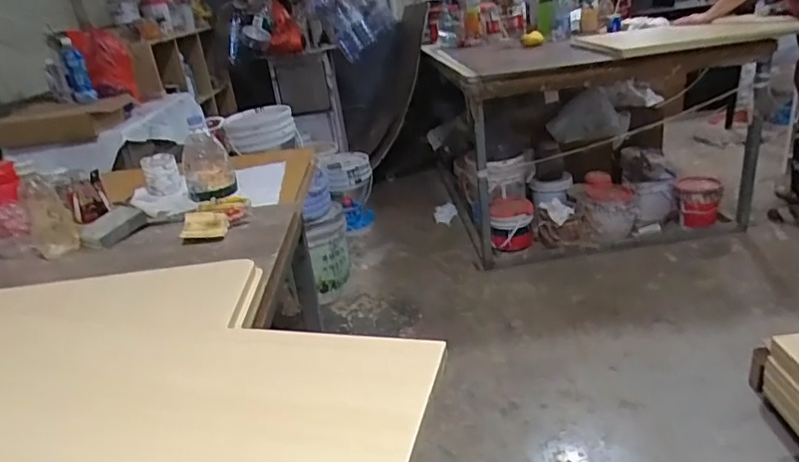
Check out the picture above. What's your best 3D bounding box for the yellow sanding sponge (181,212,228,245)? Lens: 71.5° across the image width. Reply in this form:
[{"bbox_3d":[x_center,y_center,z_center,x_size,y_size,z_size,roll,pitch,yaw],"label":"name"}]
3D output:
[{"bbox_3d":[-0.325,-0.007,0.926,0.074,0.037,0.064,-9,23,-8],"label":"yellow sanding sponge"}]

